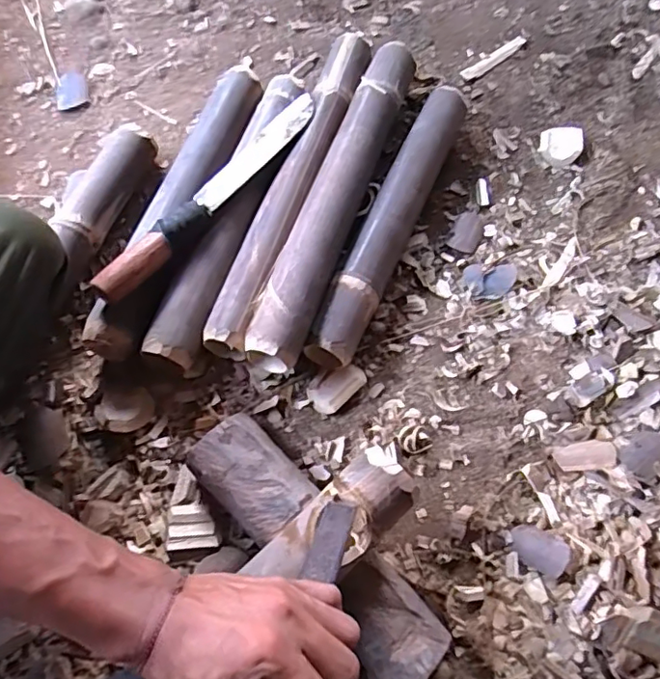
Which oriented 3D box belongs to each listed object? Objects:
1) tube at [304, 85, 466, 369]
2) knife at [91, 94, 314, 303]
[{"bbox_3d":[0.072,-0.138,0.636,0.047,0.048,0.379,23,67,9],"label":"tube"},{"bbox_3d":[-0.122,-0.167,0.606,0.037,0.036,0.338,32,70,13],"label":"knife"}]

